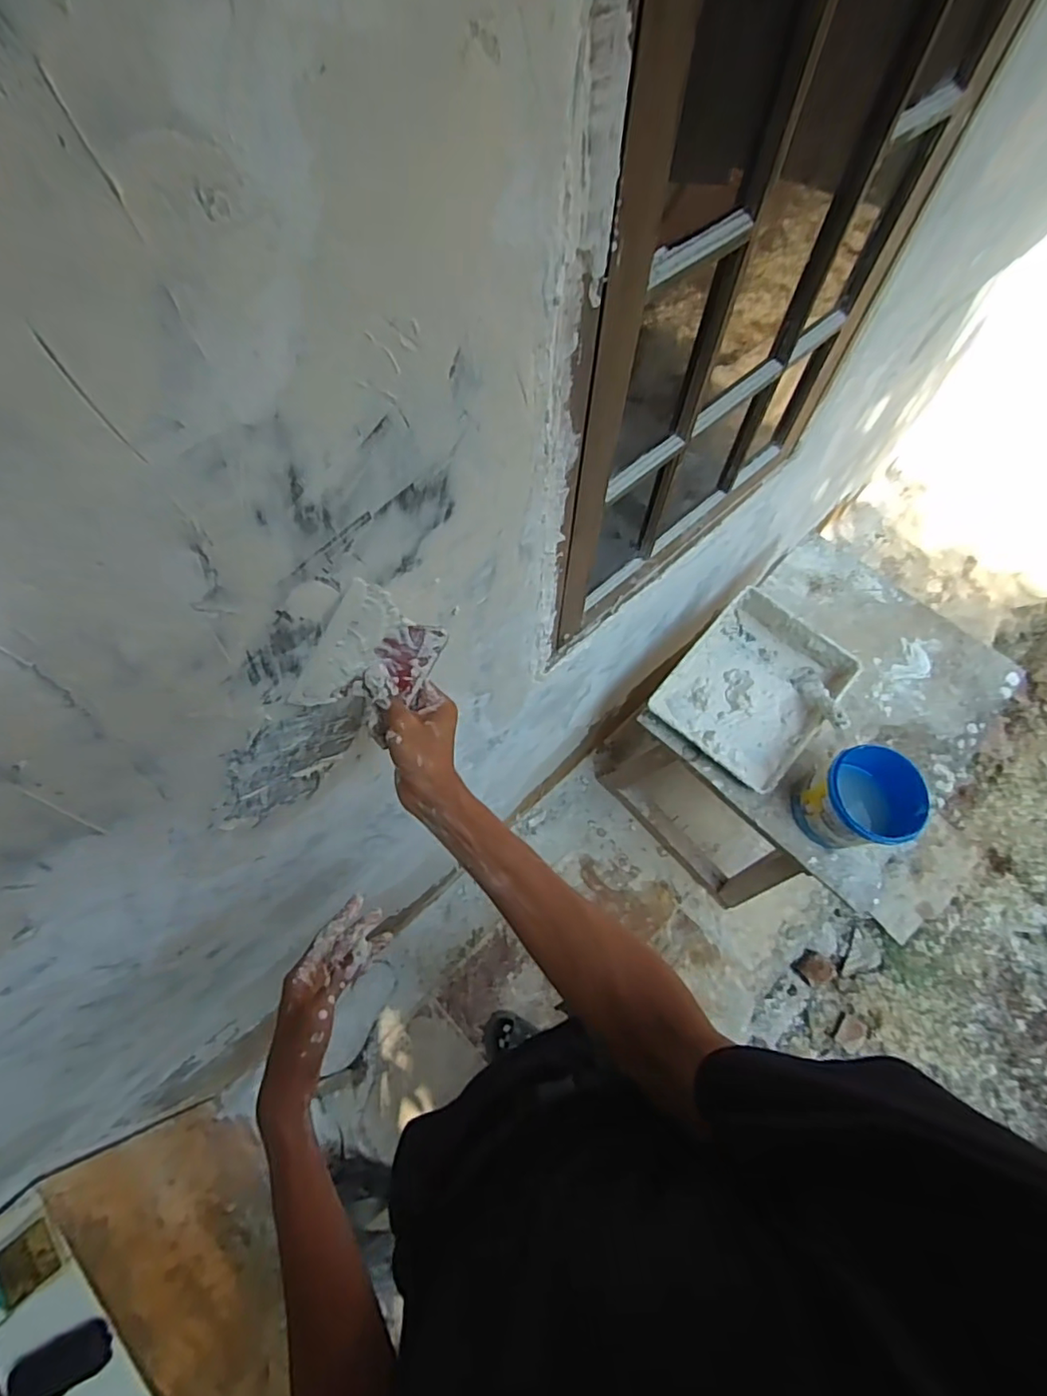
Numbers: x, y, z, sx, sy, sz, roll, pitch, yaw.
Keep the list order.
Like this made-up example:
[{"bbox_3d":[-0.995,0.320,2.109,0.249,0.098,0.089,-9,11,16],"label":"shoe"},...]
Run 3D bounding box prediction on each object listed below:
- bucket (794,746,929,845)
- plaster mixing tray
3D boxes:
[{"bbox_3d":[0.598,0.189,1.033,0.158,0.162,0.161,0,65,0],"label":"bucket"},{"bbox_3d":[0.458,-0.012,1.168,0.282,0.088,0.355,39,70,16],"label":"plaster mixing tray"}]

